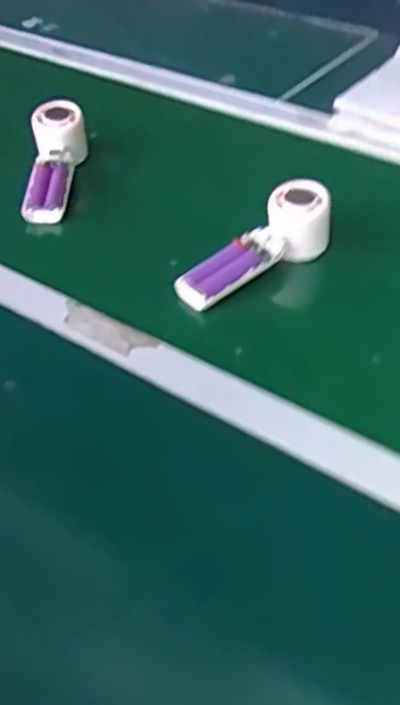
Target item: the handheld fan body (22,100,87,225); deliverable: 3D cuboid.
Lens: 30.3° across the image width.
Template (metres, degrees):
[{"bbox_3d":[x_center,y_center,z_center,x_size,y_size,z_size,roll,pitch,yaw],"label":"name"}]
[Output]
[{"bbox_3d":[-0.166,-0.210,0.822,0.054,0.081,0.148,3,44,7],"label":"handheld fan body"}]

